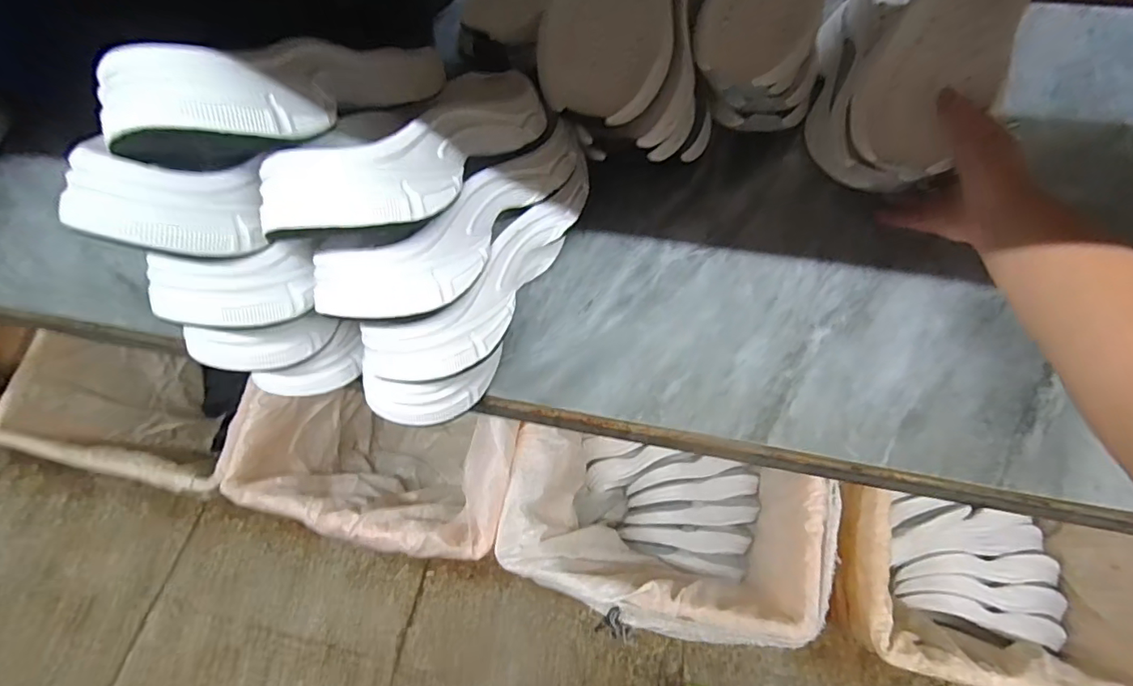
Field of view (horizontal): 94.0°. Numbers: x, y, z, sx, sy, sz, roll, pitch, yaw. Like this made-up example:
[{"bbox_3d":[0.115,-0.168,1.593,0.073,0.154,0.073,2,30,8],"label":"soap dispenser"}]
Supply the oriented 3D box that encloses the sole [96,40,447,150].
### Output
[{"bbox_3d":[-0.157,-0.181,0.363,0.074,0.046,0.293,10,31,9],"label":"sole"}]

